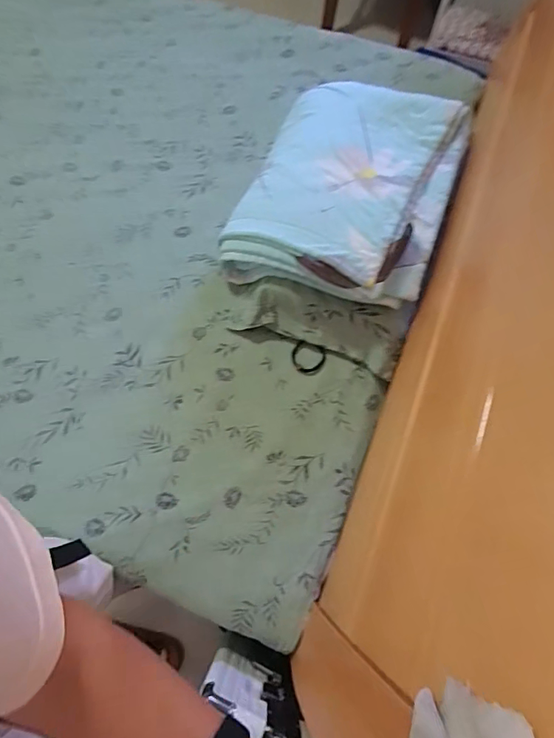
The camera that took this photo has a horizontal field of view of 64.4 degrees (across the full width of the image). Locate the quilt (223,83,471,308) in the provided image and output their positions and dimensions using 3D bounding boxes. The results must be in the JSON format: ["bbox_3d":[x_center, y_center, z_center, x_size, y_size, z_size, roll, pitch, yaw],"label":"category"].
[{"bbox_3d":[0.154,-0.404,0.993,0.431,0.166,0.537,20,72,6],"label":"quilt"}]

